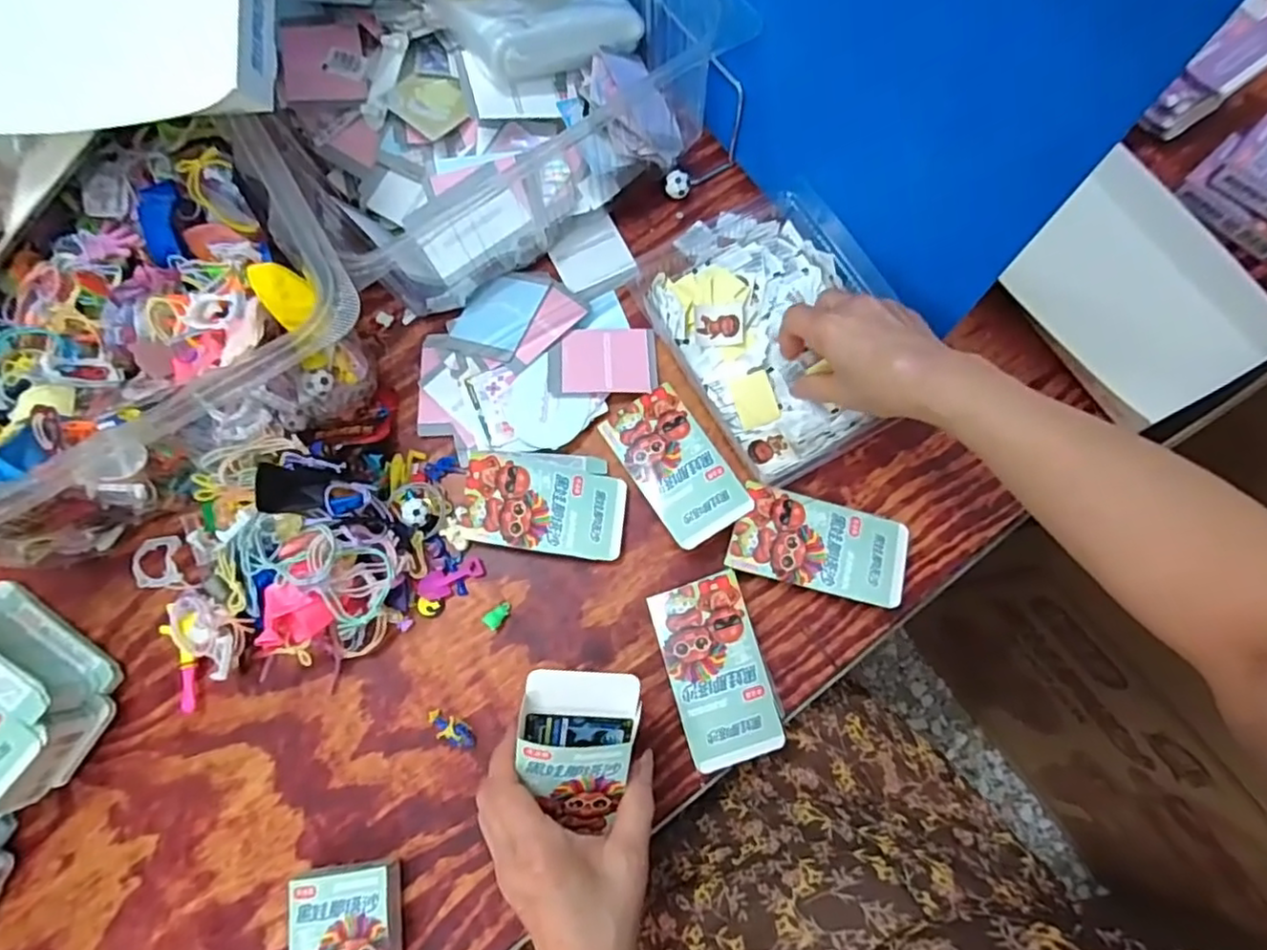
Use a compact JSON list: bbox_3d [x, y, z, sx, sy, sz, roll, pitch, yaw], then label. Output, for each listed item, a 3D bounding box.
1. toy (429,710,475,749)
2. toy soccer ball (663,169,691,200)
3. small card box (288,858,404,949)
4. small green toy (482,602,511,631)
[{"bbox_3d":[-0.130,0.182,0.467,0.038,0.010,0.017,23,77,7],"label":"toy"},{"bbox_3d":[0.039,-0.256,0.576,0.021,0.020,0.018,-22,75,-4],"label":"toy soccer ball"},{"bbox_3d":[-0.187,0.307,0.429,0.067,0.027,0.094,-8,75,0],"label":"small card box"},{"bbox_3d":[-0.100,0.105,0.487,0.021,0.010,0.014,-41,78,-9],"label":"small green toy"}]

